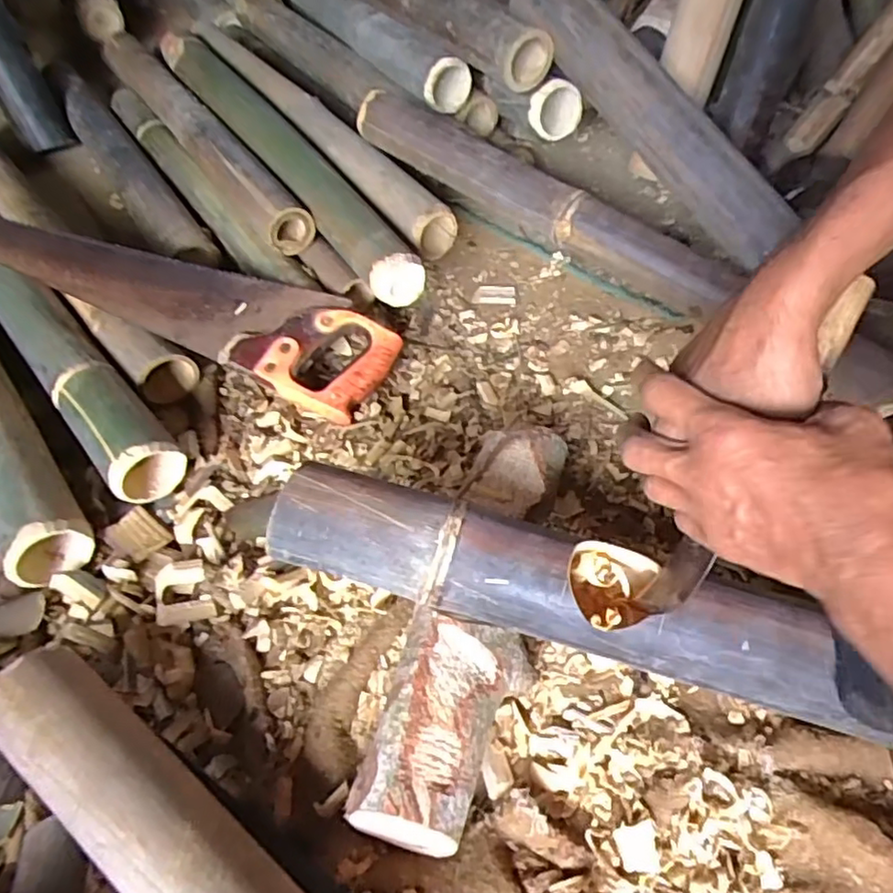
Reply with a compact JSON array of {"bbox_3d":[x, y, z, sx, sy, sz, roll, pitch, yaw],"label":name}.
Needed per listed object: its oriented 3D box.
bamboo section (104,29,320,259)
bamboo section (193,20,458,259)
[{"bbox_3d":[-0.355,-0.448,0.885,0.059,0.056,0.646,-29,57,-21],"label":"bamboo section"},{"bbox_3d":[-0.195,-0.446,0.880,0.062,0.068,0.644,-29,57,-21],"label":"bamboo section"}]

